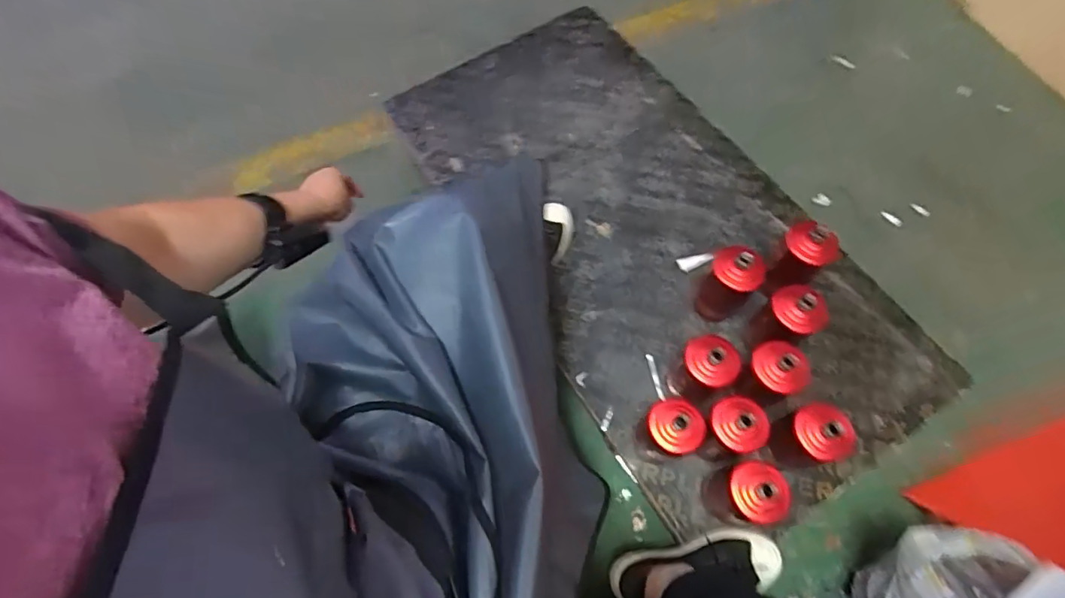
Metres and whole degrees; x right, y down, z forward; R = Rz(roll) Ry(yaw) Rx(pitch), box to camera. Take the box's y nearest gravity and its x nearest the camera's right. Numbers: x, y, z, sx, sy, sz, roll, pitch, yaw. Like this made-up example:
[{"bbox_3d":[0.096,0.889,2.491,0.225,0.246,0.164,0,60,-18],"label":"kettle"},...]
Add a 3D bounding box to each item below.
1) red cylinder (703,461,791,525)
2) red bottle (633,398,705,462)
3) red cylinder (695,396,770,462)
[{"bbox_3d":[0.304,0.281,0.741,0.077,0.135,0.077,-1,66,3],"label":"red cylinder"},{"bbox_3d":[0.208,0.210,0.803,0.072,0.175,0.076,-1,66,3],"label":"red bottle"},{"bbox_3d":[0.295,0.201,0.782,0.075,0.141,0.075,-1,66,3],"label":"red cylinder"}]

